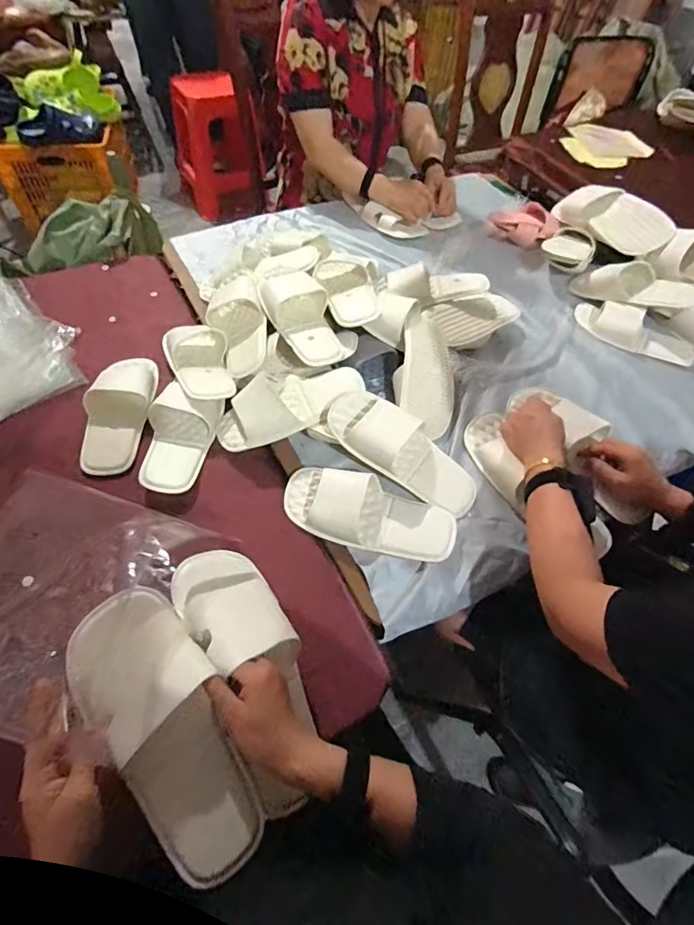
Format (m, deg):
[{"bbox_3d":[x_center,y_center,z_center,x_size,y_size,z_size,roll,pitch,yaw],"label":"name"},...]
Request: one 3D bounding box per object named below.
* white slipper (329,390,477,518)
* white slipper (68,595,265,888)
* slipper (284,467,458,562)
[{"bbox_3d":[0.089,-0.018,0.648,0.253,0.061,0.100,37,59,-3],"label":"white slipper"},{"bbox_3d":[-0.168,0.252,0.419,0.115,0.049,0.267,-27,82,-21],"label":"white slipper"},{"bbox_3d":[0.029,0.070,0.624,0.252,0.055,0.100,18,57,7],"label":"slipper"}]

